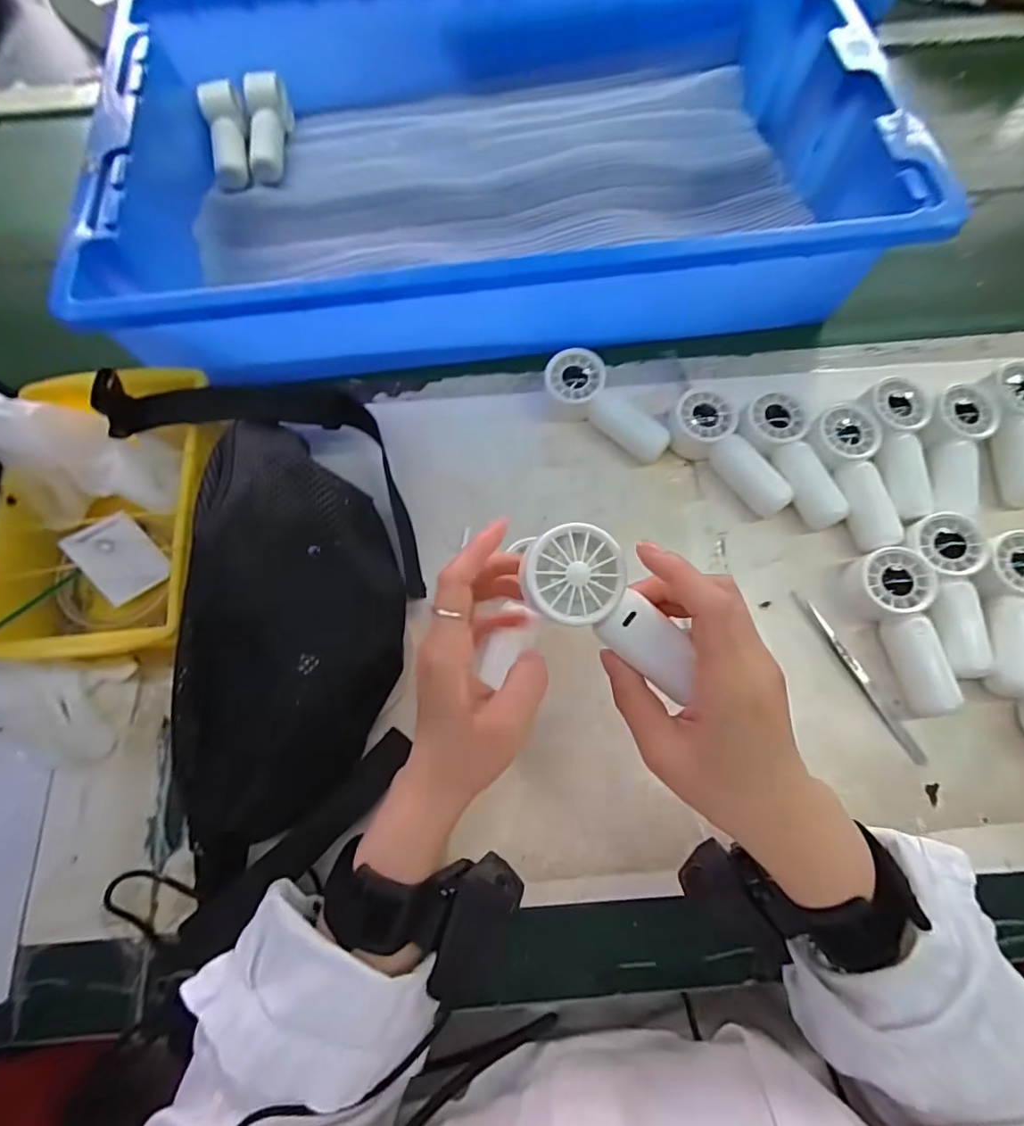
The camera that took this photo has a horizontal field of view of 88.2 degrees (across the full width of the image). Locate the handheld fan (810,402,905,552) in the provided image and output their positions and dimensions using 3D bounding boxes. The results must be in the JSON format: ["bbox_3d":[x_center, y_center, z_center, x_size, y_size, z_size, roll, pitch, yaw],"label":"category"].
[{"bbox_3d":[0.262,-0.064,0.398,0.048,0.031,0.108,-19,70,-6],"label":"handheld fan"}]

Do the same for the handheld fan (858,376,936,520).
[{"bbox_3d":[0.291,-0.085,0.404,0.049,0.031,0.113,7,70,3],"label":"handheld fan"}]

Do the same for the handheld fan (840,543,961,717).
[{"bbox_3d":[0.266,0.047,0.361,0.042,0.033,0.109,-5,70,-1],"label":"handheld fan"}]

